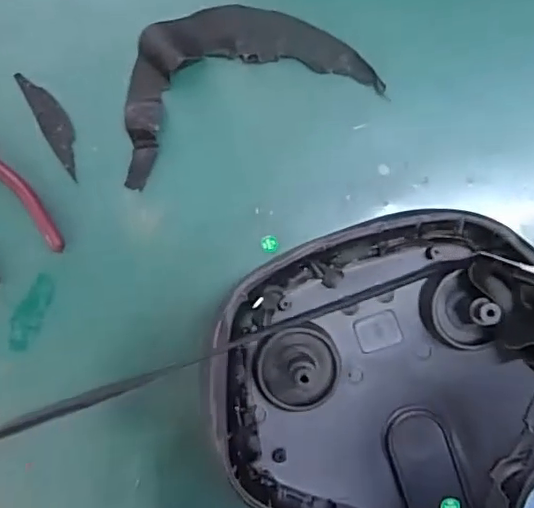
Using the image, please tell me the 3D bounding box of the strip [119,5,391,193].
[{"bbox_3d":[-0.018,-0.110,0.345,0.157,0.016,0.090,-16,86,3],"label":"strip"}]

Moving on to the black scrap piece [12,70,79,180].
[{"bbox_3d":[-0.133,-0.082,0.357,0.018,0.004,0.074,-28,86,2],"label":"black scrap piece"}]

